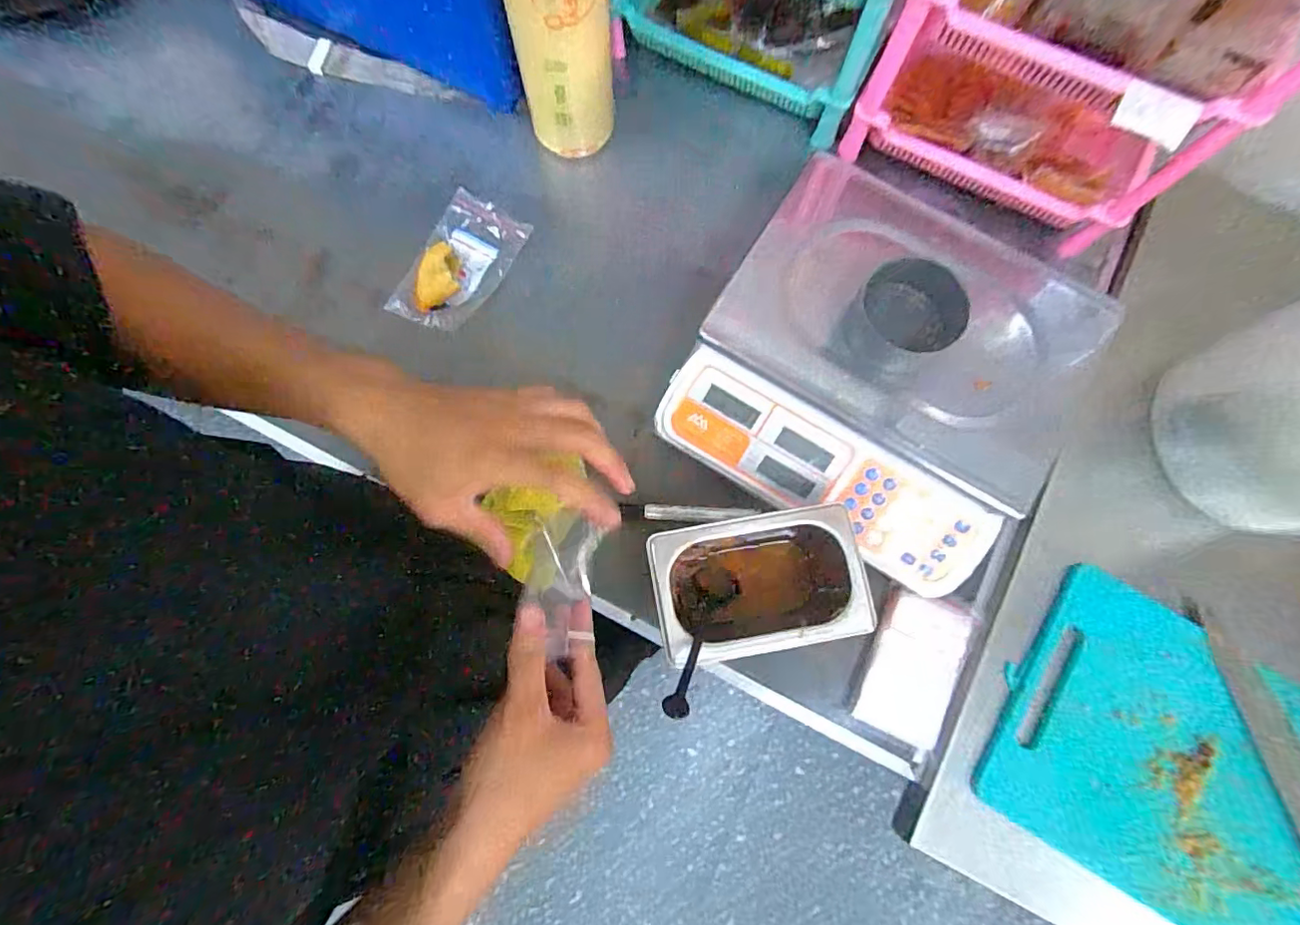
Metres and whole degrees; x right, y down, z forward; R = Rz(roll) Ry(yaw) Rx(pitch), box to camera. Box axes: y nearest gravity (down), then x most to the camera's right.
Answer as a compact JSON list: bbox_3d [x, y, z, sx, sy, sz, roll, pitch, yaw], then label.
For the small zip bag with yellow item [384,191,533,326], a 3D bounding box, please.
[{"bbox_3d":[-0.211,-0.221,0.623,0.095,0.032,0.160,27,79,4],"label":"small zip bag with yellow item"}]

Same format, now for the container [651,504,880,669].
[{"bbox_3d":[0.093,0.108,0.510,0.175,0.089,0.109,-10,79,-3],"label":"container"}]

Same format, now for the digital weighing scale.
[{"bbox_3d":[0.219,-0.091,0.539,0.320,0.097,0.313,31,80,5],"label":"digital weighing scale"}]

